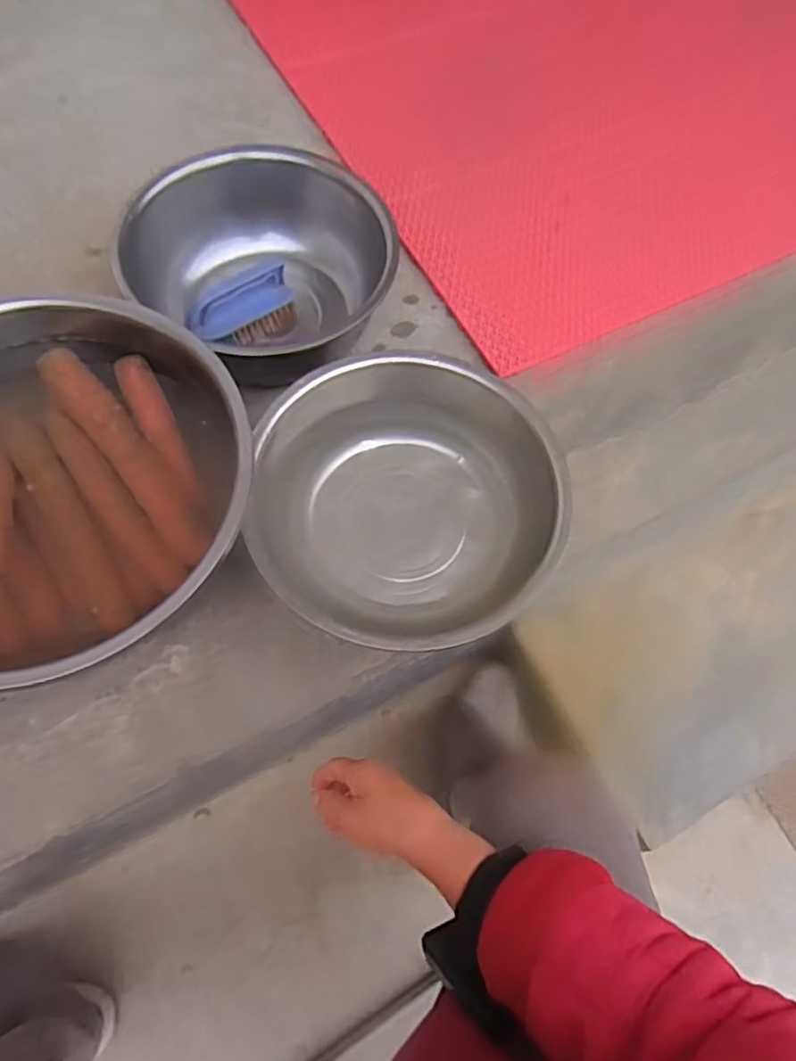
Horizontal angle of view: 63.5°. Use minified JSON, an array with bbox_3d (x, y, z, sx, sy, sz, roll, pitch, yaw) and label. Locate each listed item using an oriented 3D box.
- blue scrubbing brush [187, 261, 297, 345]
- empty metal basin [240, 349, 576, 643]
[{"bbox_3d":[-0.182,-0.259,0.755,0.127,0.061,0.049,-30,69,-15],"label":"blue scrubbing brush"},{"bbox_3d":[0.010,-0.021,0.643,0.285,0.106,0.283,1,68,-2],"label":"empty metal basin"}]

